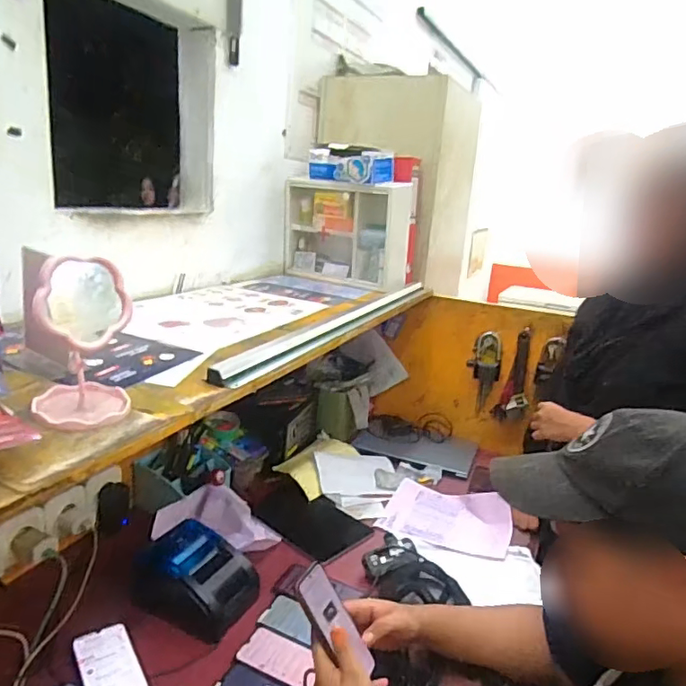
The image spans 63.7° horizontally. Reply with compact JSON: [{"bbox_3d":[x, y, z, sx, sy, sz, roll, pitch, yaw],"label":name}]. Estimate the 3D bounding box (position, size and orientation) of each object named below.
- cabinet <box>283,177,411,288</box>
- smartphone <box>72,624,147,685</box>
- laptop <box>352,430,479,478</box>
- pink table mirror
[{"bbox_3d":[0.001,-0.300,1.508,0.343,0.252,0.113,16,18,34],"label":"cabinet"},{"bbox_3d":[-0.323,0.457,0.767,0.076,0.010,0.153,-6,18,-35],"label":"smartphone"},{"bbox_3d":[0.196,0.289,1.509,0.316,0.027,0.207,9,16,16],"label":"laptop"},{"bbox_3d":[-0.282,-0.004,0.597,0.097,0.170,0.104,-3,17,-28],"label":"pink table mirror"}]

